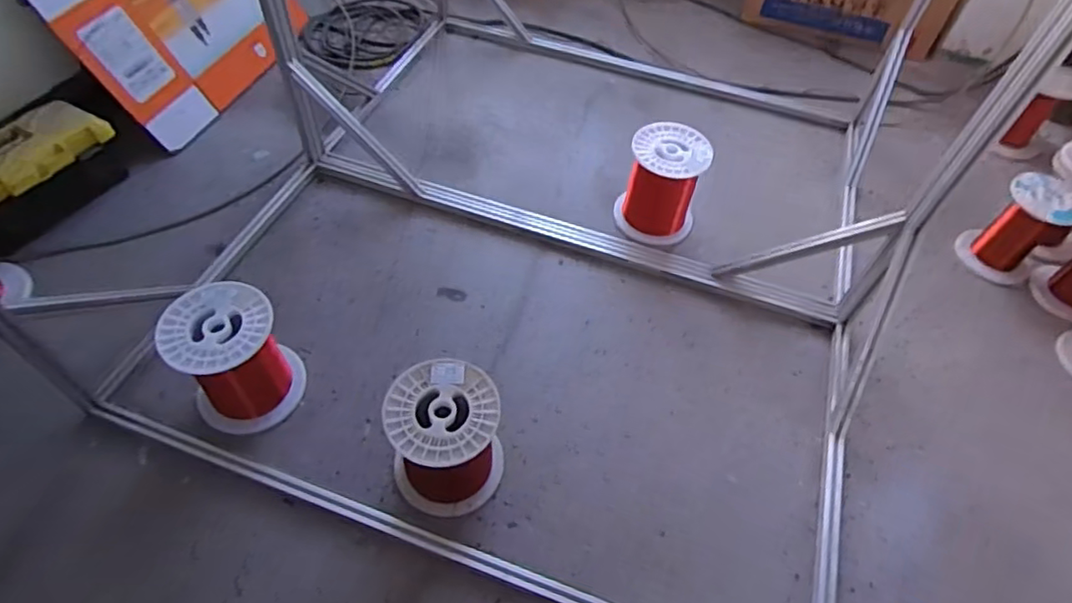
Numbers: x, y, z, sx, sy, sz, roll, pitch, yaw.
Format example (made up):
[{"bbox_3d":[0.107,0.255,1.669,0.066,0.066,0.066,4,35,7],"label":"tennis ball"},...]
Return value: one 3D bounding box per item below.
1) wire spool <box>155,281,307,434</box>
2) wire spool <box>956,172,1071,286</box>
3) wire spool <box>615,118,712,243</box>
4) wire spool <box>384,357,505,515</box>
[{"bbox_3d":[-0.605,0.123,1.255,0.207,0.275,0.204,2,53,-3],"label":"wire spool"},{"bbox_3d":[1.219,-0.179,1.562,0.173,0.216,0.178,2,53,-3],"label":"wire spool"},{"bbox_3d":[0.328,-0.302,1.609,0.198,0.234,0.206,2,53,-3],"label":"wire spool"},{"bbox_3d":[-0.169,0.268,1.168,0.203,0.253,0.214,-6,53,-9],"label":"wire spool"}]

